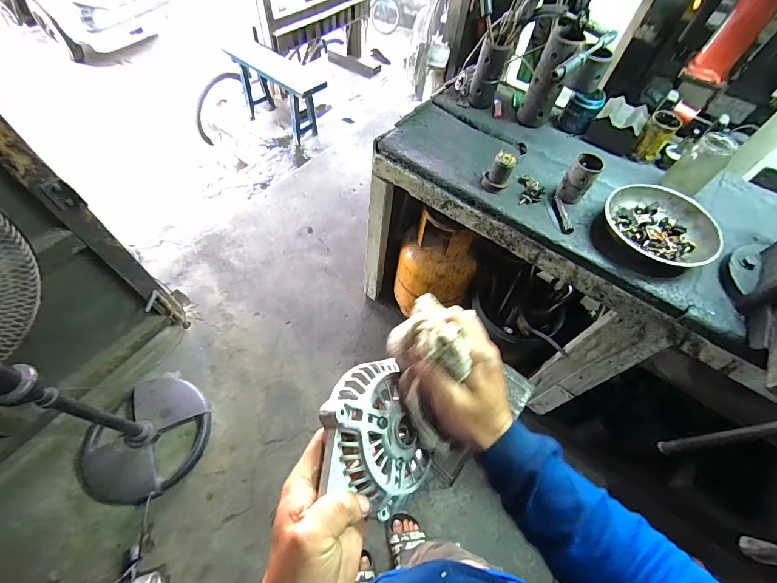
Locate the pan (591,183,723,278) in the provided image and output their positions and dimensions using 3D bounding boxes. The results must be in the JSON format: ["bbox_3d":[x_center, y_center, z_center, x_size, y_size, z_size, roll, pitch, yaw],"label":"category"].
[{"bbox_3d":[0.630,-0.148,0.815,0.251,0.068,0.237,2,58,-4],"label":"pan"}]

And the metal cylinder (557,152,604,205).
[{"bbox_3d":[0.475,-0.279,0.857,0.067,0.106,0.070,31,61,14],"label":"metal cylinder"}]

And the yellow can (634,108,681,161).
[{"bbox_3d":[0.737,-0.429,0.942,0.071,0.104,0.069,2,58,-4],"label":"yellow can"}]

